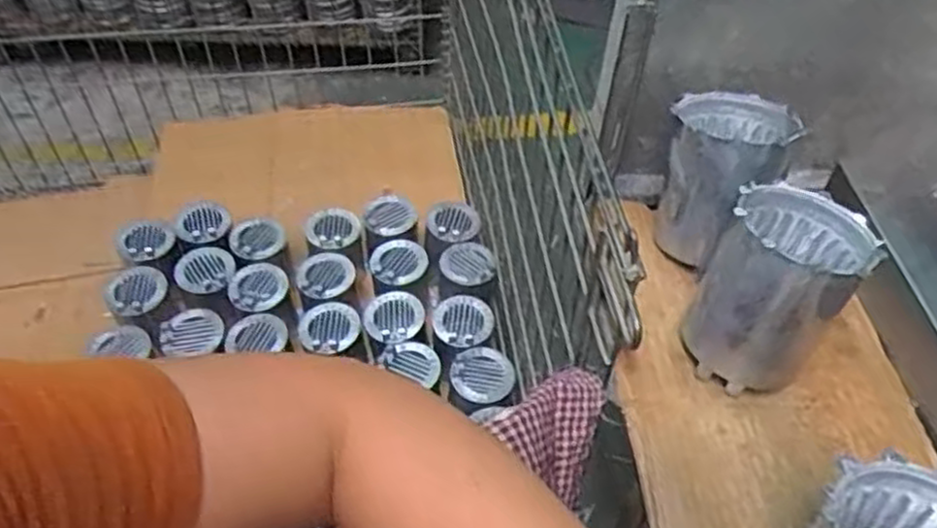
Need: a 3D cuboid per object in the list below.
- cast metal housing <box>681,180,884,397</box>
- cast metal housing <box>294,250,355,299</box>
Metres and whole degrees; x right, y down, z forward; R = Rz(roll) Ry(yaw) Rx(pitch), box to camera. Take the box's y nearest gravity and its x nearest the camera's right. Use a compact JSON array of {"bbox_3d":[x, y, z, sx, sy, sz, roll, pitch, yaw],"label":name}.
[{"bbox_3d":[0.214,0.016,0.534,0.093,0.111,0.110,26,55,20],"label":"cast metal housing"},{"bbox_3d":[-0.219,0.017,1.161,0.084,0.026,0.073,-14,52,-12],"label":"cast metal housing"}]

